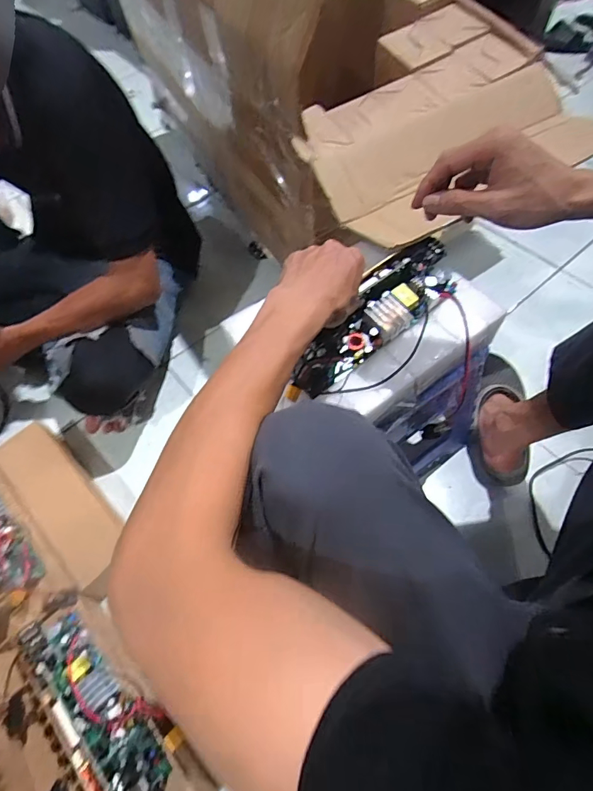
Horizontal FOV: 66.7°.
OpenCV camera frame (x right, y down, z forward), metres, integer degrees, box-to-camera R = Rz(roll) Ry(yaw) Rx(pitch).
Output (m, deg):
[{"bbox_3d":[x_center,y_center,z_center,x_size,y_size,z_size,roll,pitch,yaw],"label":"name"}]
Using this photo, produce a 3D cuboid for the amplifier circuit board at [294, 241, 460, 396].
[{"bbox_3d":[0.091,-0.090,0.521,0.233,0.060,0.061,-44,67,-9],"label":"amplifier circuit board"}]

